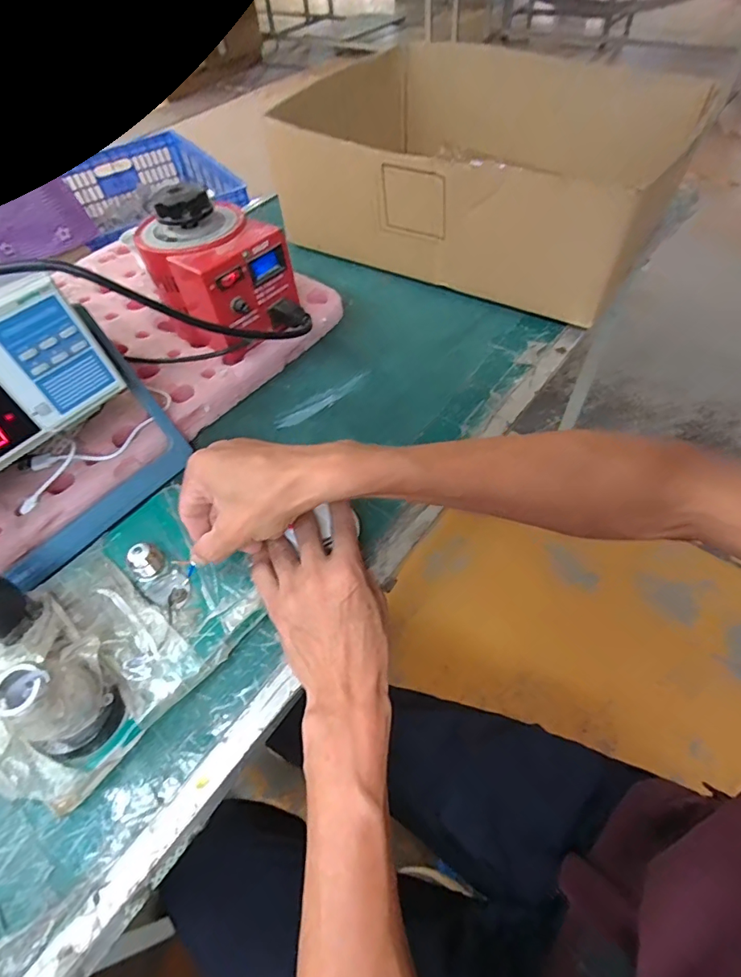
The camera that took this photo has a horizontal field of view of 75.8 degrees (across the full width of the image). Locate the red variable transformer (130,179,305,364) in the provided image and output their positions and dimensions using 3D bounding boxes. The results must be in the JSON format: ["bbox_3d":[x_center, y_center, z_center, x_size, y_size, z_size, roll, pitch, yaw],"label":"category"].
[{"bbox_3d":[-0.162,-0.236,0.512,0.133,0.132,0.122,33,63,25],"label":"red variable transformer"}]

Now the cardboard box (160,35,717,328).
[{"bbox_3d":[0.149,-0.449,0.659,0.480,0.148,0.398,28,61,23],"label":"cardboard box"}]

